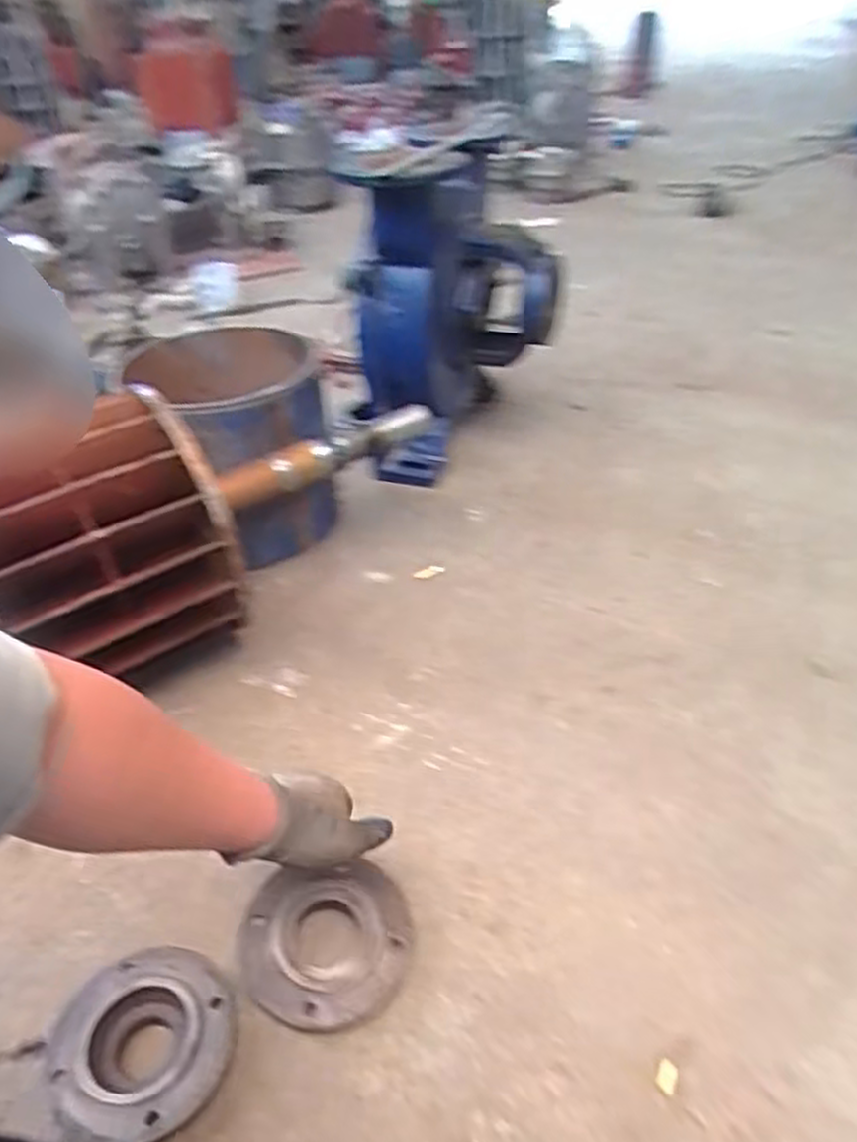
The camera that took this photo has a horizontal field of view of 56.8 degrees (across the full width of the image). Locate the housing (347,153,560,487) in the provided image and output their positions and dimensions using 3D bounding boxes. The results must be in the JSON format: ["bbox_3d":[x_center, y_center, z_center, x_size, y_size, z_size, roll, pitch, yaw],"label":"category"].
[{"bbox_3d":[0.052,-0.398,1.332,0.325,0.476,0.299,5,39,6],"label":"housing"}]

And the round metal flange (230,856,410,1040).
[{"bbox_3d":[-0.094,0.341,0.722,0.154,0.045,0.132,-9,37,-6],"label":"round metal flange"}]

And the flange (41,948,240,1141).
[{"bbox_3d":[-0.243,0.397,0.670,0.155,0.040,0.147,-2,37,2],"label":"flange"}]

